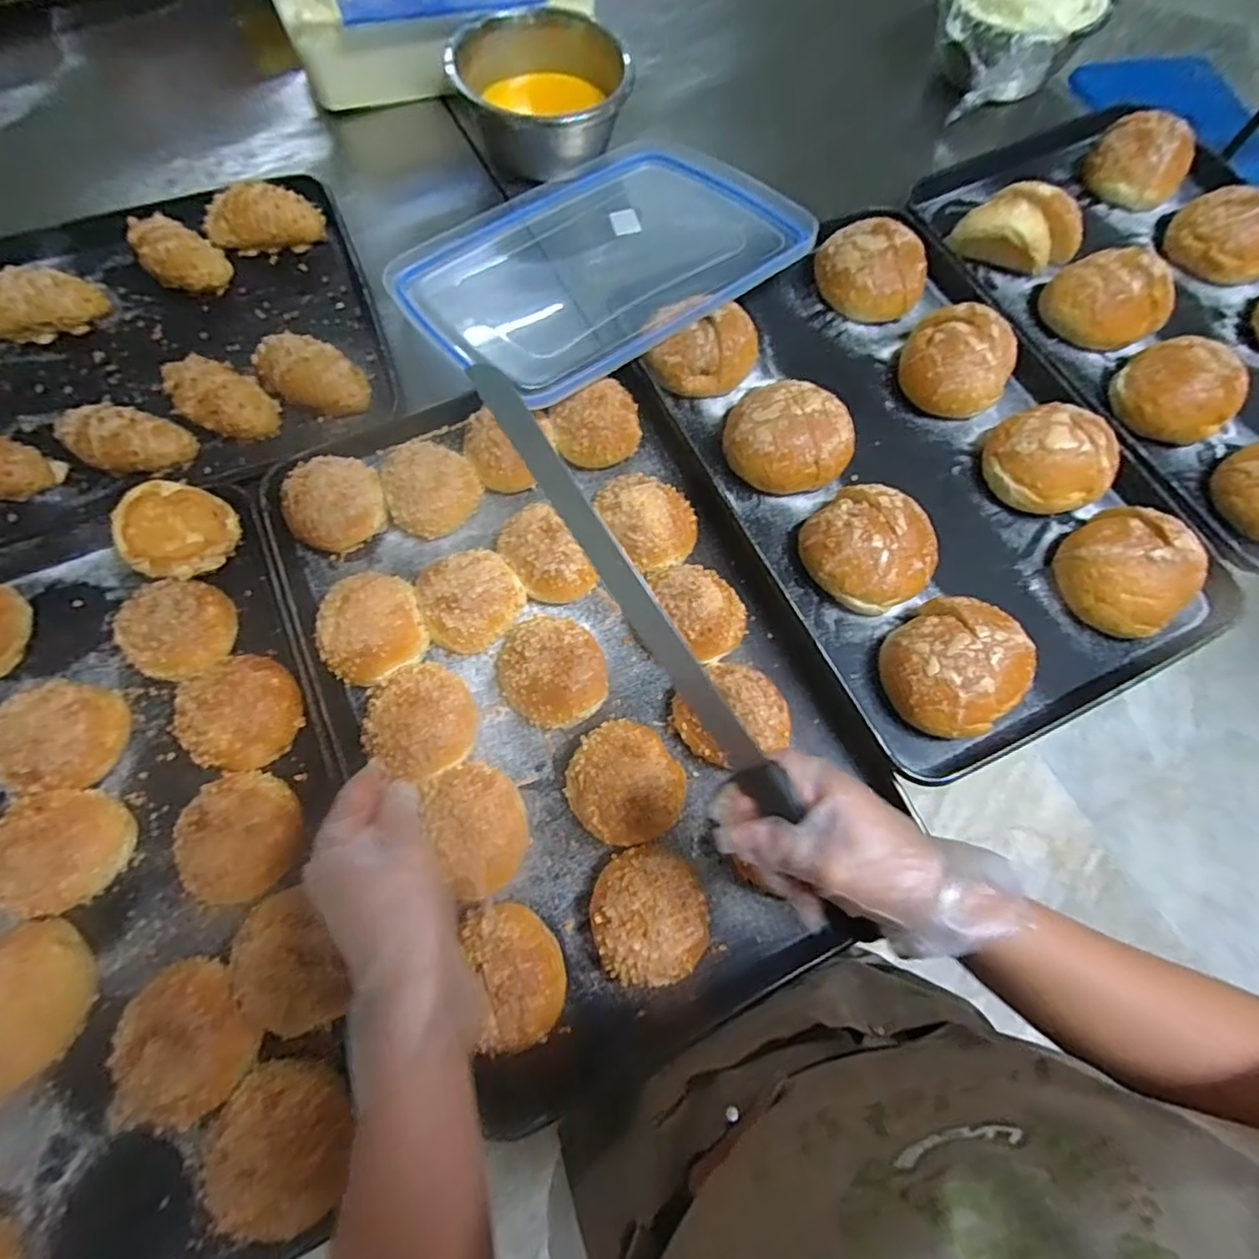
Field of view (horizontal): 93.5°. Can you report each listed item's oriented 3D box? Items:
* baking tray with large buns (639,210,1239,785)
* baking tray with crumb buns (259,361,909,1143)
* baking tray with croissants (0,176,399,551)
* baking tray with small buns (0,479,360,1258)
[{"bbox_3d":[0.280,-0.178,0.575,0.394,0.071,0.546,-24,73,-7],"label":"baking tray with large buns"},{"bbox_3d":[-0.054,0.024,0.516,0.390,0.069,0.595,-26,74,-7],"label":"baking tray with crumb buns"},{"bbox_3d":[-0.589,-0.281,0.621,0.599,0.058,0.400,-25,73,-7],"label":"baking tray with croissants"},{"bbox_3d":[-0.429,0.180,0.448,0.408,0.077,0.594,-24,73,-7],"label":"baking tray with small buns"}]

